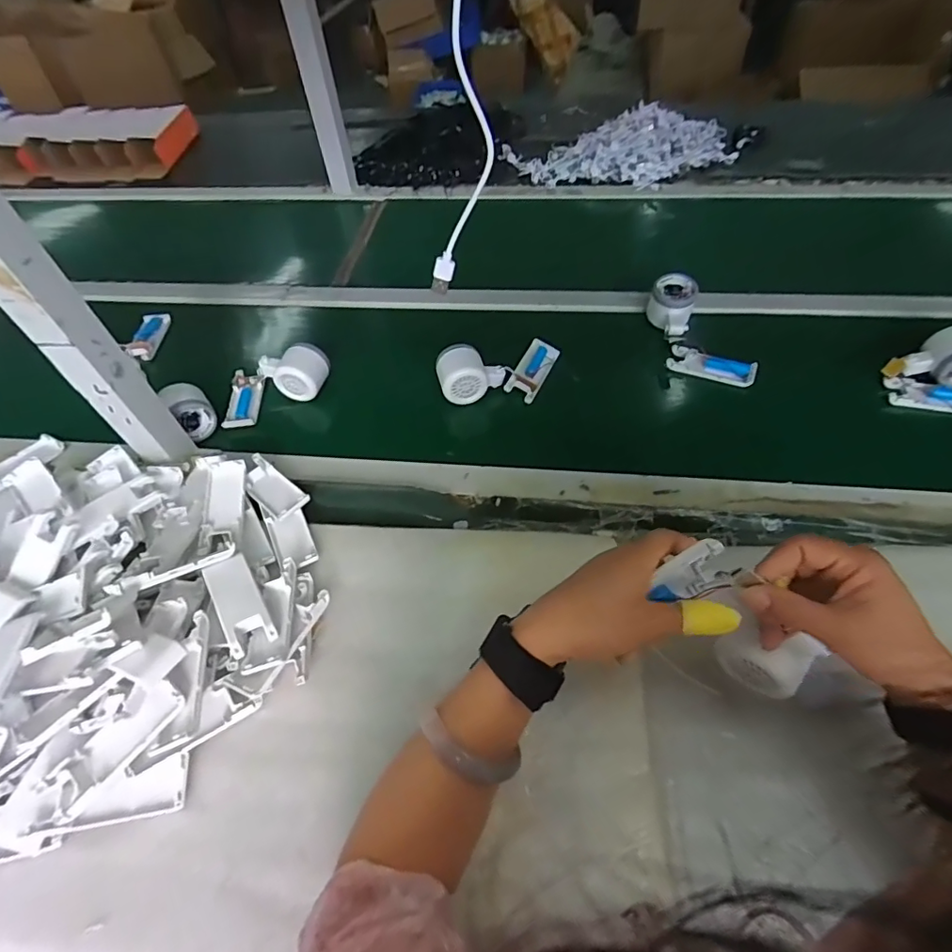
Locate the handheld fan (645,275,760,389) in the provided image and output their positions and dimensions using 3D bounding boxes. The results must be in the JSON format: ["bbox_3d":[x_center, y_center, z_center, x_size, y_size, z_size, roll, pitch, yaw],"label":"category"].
[{"bbox_3d":[0.279,-0.181,0.689,0.079,0.050,0.181,-22,73,-13],"label":"handheld fan"}]

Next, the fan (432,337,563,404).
[{"bbox_3d":[0.037,-0.130,0.667,0.164,0.052,0.086,-12,52,-22],"label":"fan"}]

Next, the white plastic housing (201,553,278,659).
[{"bbox_3d":[-0.215,0.114,0.473,0.038,0.007,0.094,-25,56,-22],"label":"white plastic housing"}]

